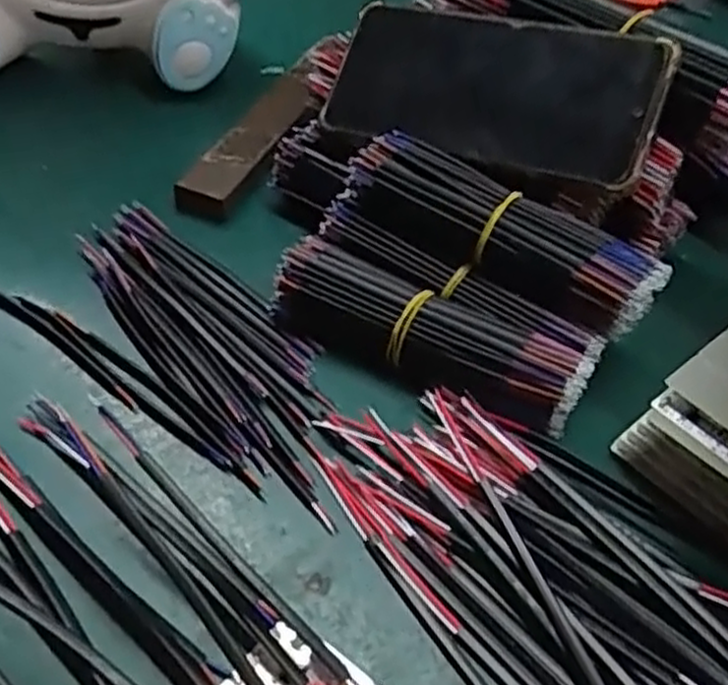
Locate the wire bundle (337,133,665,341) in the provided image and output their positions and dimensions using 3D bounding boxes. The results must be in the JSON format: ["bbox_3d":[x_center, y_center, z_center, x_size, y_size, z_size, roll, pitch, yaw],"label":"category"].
[{"bbox_3d":[0.064,-0.048,0.365,0.147,0.047,0.045,29,51,20],"label":"wire bundle"}]

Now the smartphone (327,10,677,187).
[{"bbox_3d":[0.060,-0.125,0.380,0.161,0.009,0.073,17,90,24],"label":"smartphone"}]

